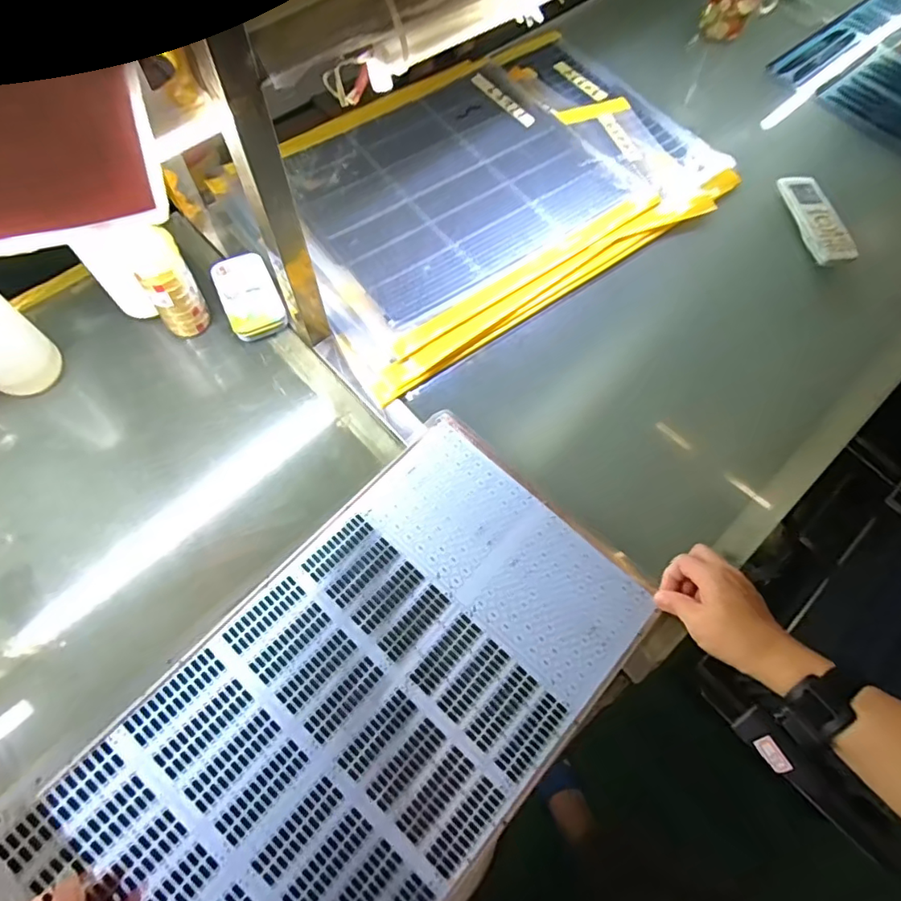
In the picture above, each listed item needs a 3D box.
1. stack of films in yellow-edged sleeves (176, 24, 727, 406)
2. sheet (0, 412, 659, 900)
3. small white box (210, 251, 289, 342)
[{"bbox_3d":[0.037,-0.364,0.745,0.632,0.031,0.424,-32,72,-15],"label":"stack of films in yellow-edged sleeves"},{"bbox_3d":[-0.059,0.184,0.436,0.290,0.114,0.470,41,70,14],"label":"sheet"},{"bbox_3d":[-0.240,-0.184,0.651,0.063,0.026,0.106,-22,69,-12],"label":"small white box"}]

